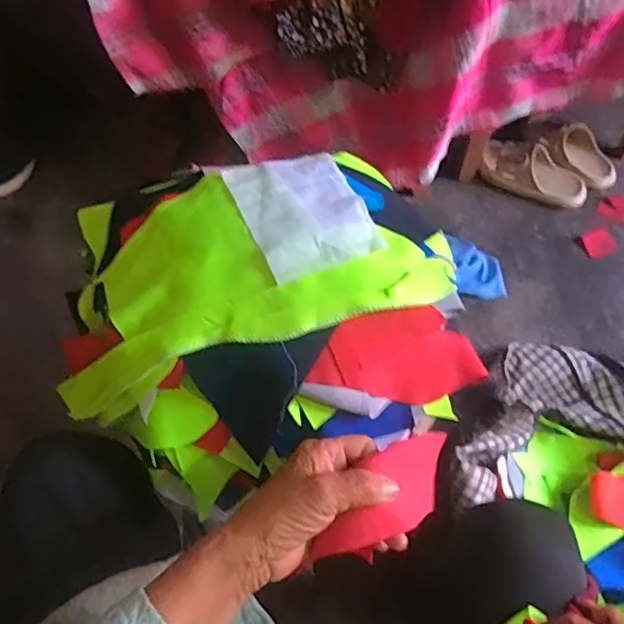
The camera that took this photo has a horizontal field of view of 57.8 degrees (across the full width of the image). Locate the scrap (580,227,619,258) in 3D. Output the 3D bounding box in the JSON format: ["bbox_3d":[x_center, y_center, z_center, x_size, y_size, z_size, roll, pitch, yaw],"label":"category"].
[{"bbox_3d":[0.538,-0.130,1.061,0.057,0.008,0.054,-19,66,-10],"label":"scrap"}]

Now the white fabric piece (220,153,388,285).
[{"bbox_3d":[-0.008,-0.092,0.508,0.104,0.029,0.138,-22,63,-10],"label":"white fabric piece"}]

